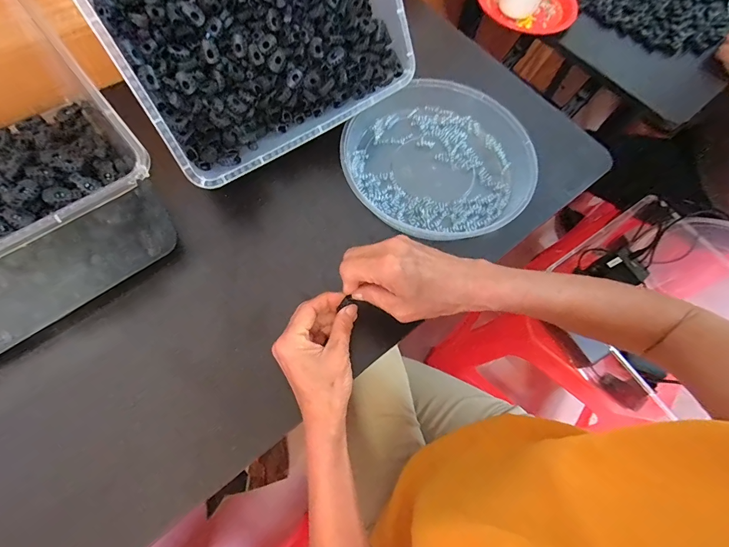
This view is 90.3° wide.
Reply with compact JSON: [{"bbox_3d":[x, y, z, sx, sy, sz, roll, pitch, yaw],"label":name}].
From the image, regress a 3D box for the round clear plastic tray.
[{"bbox_3d":[0.093,-0.143,0.455,0.231,0.036,0.221,2,67,-5],"label":"round clear plastic tray"}]

